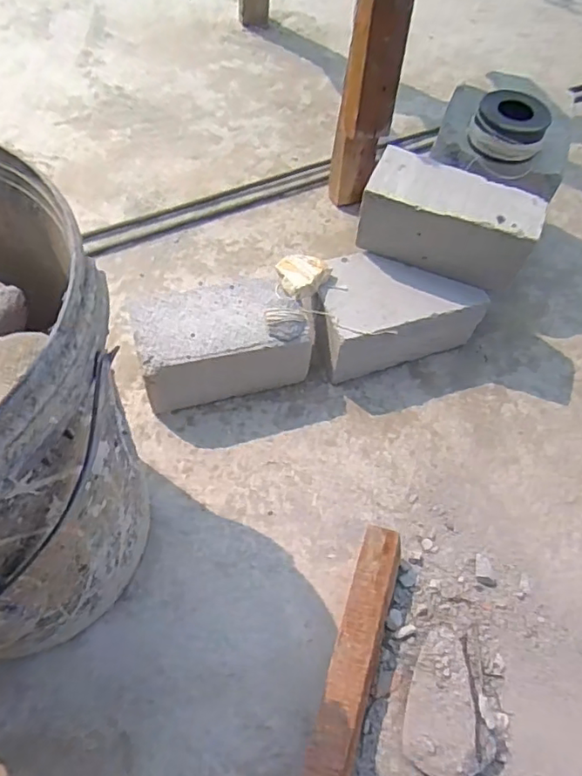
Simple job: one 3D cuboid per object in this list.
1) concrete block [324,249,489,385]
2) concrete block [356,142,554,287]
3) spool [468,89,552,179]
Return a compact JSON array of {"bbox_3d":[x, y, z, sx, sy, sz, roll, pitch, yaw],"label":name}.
[{"bbox_3d":[0.126,-0.101,0.755,0.204,0.106,0.129,-18,60,-14],"label":"concrete block"},{"bbox_3d":[0.190,-0.199,0.698,0.198,0.097,0.091,21,59,10],"label":"concrete block"},{"bbox_3d":[0.262,-0.309,0.699,0.085,0.061,0.078,2,58,-2],"label":"spool"}]

